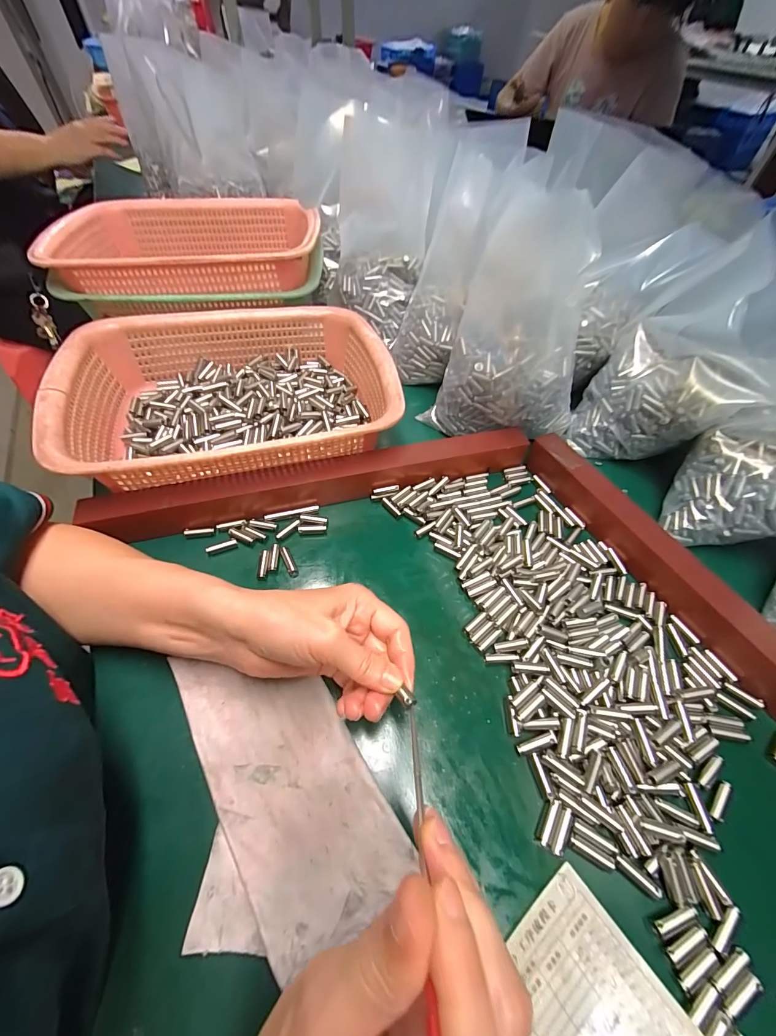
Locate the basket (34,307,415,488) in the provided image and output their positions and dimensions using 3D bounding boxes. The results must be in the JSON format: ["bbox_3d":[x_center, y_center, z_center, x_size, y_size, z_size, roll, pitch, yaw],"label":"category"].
[{"bbox_3d":[-0.145,-0.122,0.377,0.292,0.083,0.222,-13,56,-11],"label":"basket"}]

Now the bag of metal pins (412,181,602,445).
[{"bbox_3d":[0.120,-0.168,0.355,0.143,0.190,0.097,14,55,8],"label":"bag of metal pins"}]

